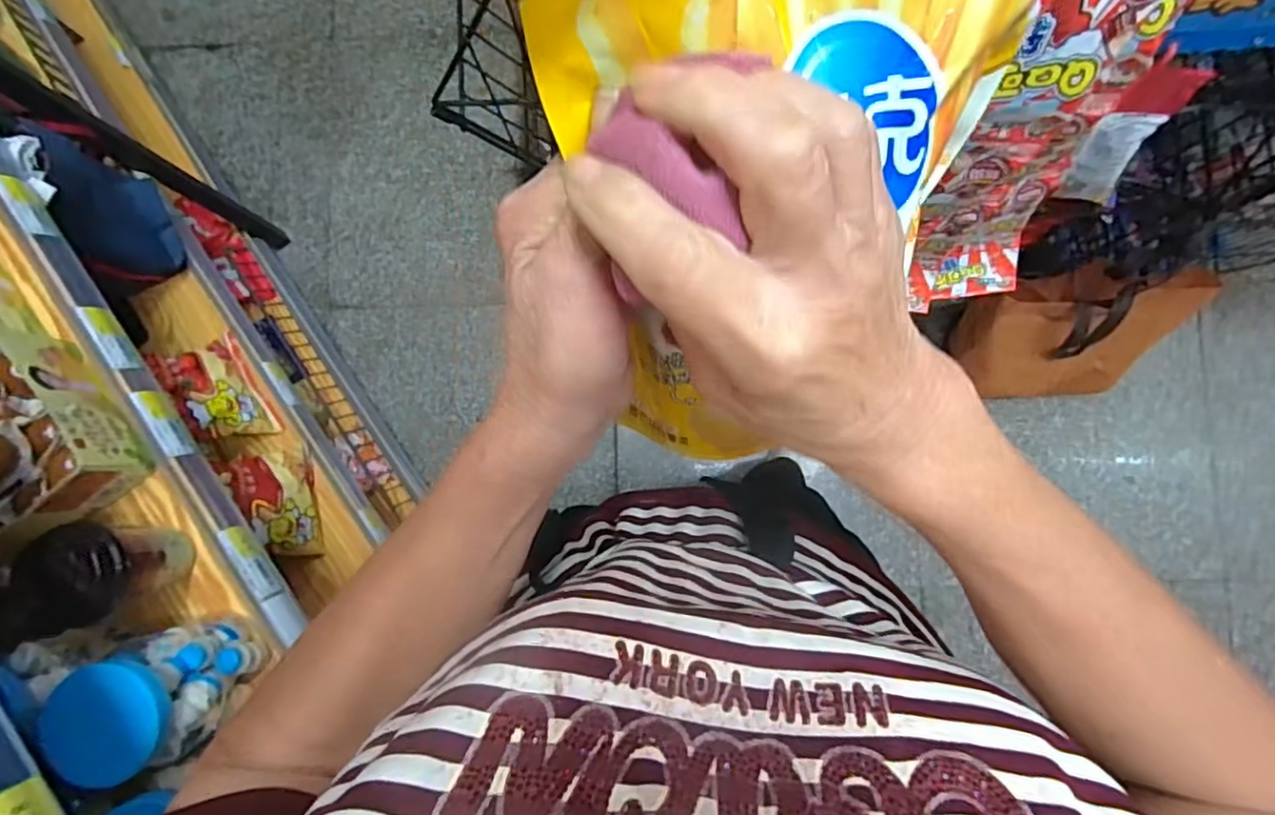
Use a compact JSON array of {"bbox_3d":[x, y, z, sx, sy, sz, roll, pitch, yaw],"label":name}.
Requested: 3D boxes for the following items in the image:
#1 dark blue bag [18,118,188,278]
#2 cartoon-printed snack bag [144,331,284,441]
[{"bbox_3d":[-0.707,-0.276,0.847,0.049,0.227,0.170,-19,85,-1],"label":"dark blue bag"},{"bbox_3d":[-0.593,-0.024,0.898,0.040,0.124,0.149,-31,86,27],"label":"cartoon-printed snack bag"}]

